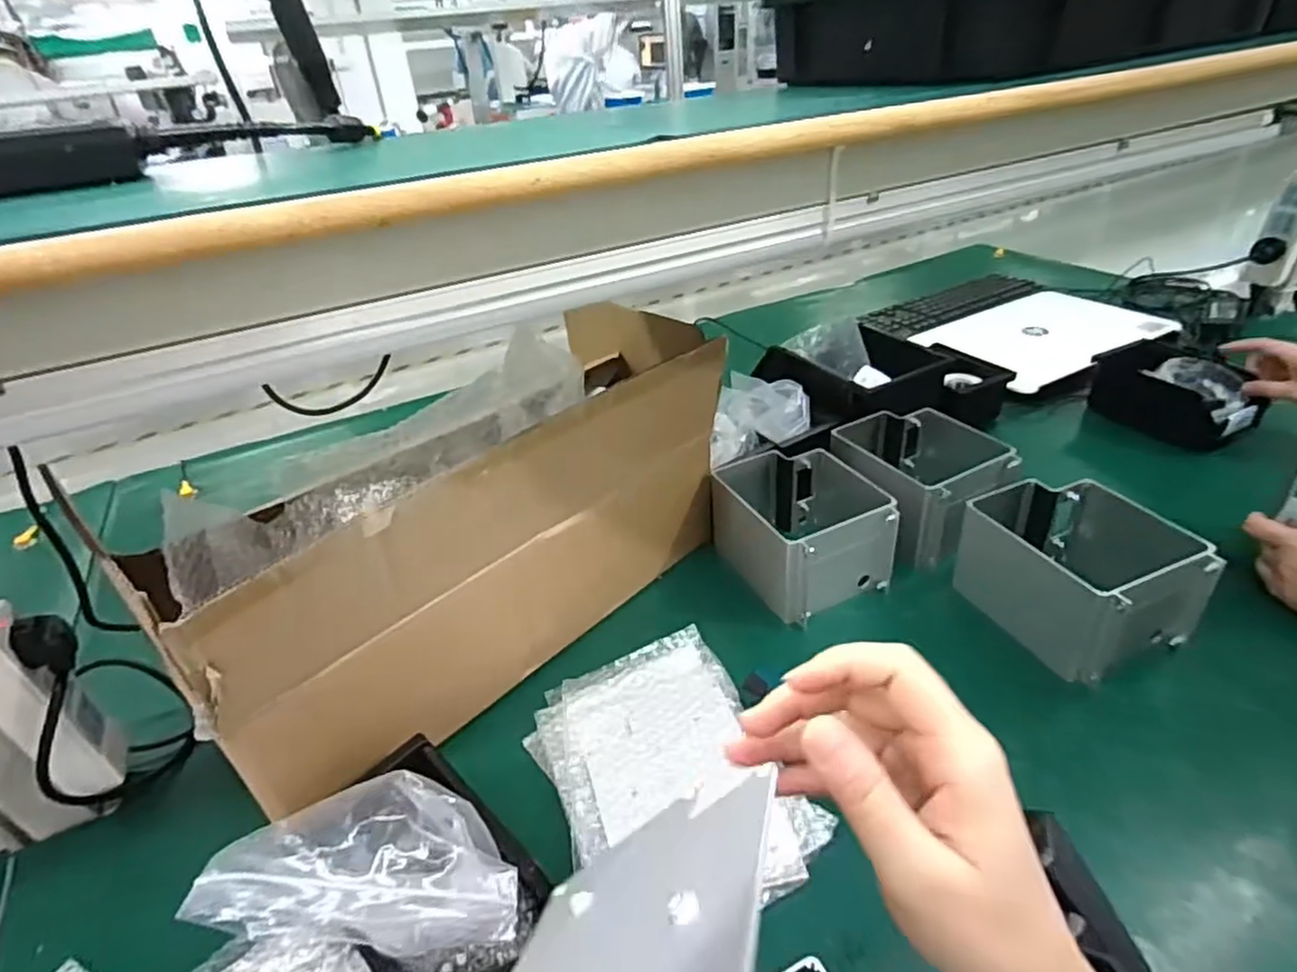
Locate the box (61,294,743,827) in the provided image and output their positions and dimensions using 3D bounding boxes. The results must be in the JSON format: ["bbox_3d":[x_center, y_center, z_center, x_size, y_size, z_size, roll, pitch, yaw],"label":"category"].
[{"bbox_3d":[-0.146,0.027,0.608,0.194,0.265,0.497,25,44,37],"label":"box"}]

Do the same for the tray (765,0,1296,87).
[{"bbox_3d":[0.553,-0.514,0.709,0.826,0.076,0.245,-19,36,-19],"label":"tray"}]

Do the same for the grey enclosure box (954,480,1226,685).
[{"bbox_3d":[0.401,0.082,0.636,0.139,0.110,0.169,-15,35,-13],"label":"grey enclosure box"}]

